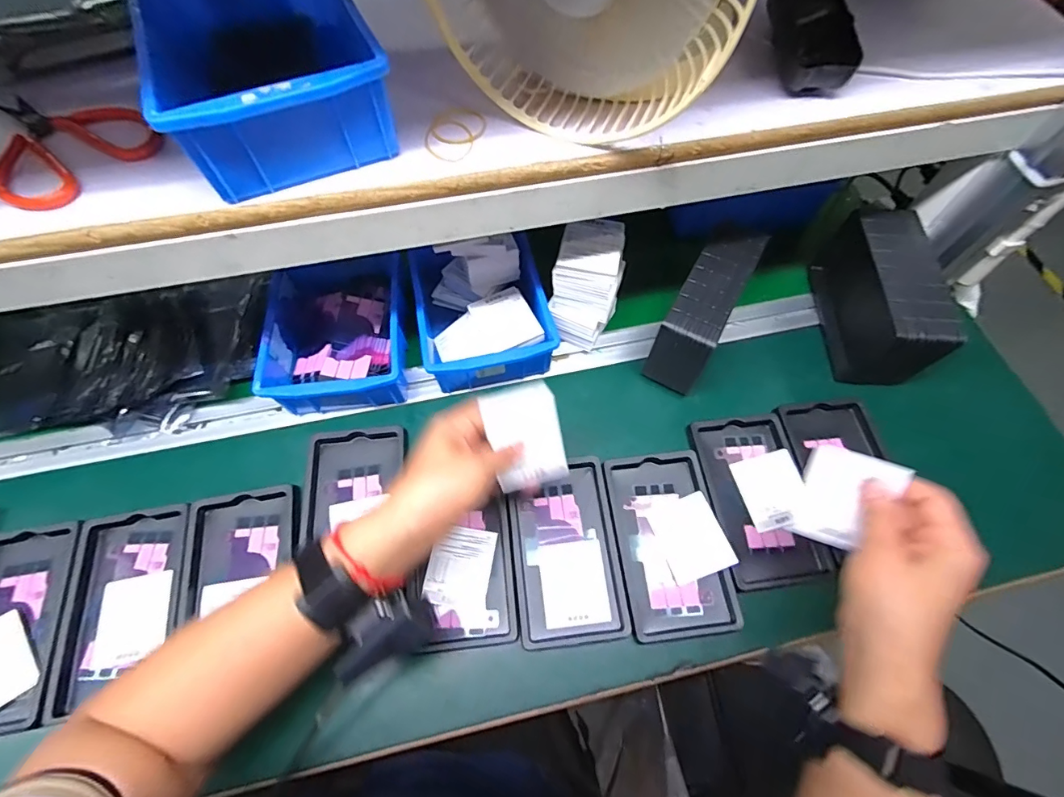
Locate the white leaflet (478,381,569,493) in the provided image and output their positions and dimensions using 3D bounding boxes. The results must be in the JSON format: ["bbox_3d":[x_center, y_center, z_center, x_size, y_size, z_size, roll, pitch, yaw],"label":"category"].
[{"bbox_3d":[-0.004,0.030,0.369,0.057,0.004,0.079,-15,98,-16],"label":"white leaflet"}]

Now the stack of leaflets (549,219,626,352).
[{"bbox_3d":[0.058,-0.116,0.496,0.060,0.122,0.084,20,65,10],"label":"stack of leaflets"}]

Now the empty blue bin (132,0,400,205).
[{"bbox_3d":[-0.183,-0.228,0.321,0.132,0.062,0.194,-25,66,-11],"label":"empty blue bin"}]

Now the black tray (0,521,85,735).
[{"bbox_3d":[-0.441,0.191,0.394,0.091,0.015,0.158,-7,63,-3],"label":"black tray"}]

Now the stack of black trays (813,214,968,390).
[{"bbox_3d":[0.370,-0.107,0.505,0.066,0.101,0.175,2,63,2],"label":"stack of black trays"}]

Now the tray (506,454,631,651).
[{"bbox_3d":[0.030,0.137,0.428,0.092,0.014,0.153,-7,63,-3],"label":"tray"}]

